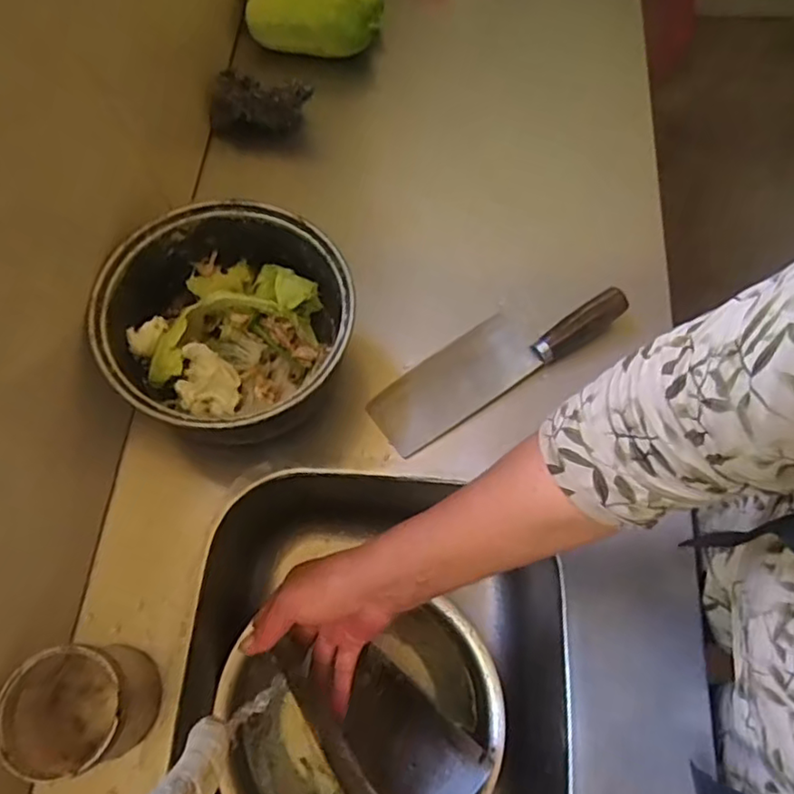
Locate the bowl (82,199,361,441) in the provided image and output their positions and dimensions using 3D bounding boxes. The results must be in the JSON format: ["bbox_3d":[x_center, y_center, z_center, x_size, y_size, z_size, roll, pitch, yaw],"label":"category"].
[{"bbox_3d":[-0.143,-0.054,0.552,0.201,0.112,0.198,1,68,-2],"label":"bowl"}]

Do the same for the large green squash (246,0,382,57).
[{"bbox_3d":[-0.098,-0.443,0.723,0.146,0.052,0.052,9,68,2],"label":"large green squash"}]

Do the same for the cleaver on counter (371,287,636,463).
[{"bbox_3d":[0.096,-0.042,0.593,0.259,0.037,0.073,-30,72,-13],"label":"cleaver on counter"}]

